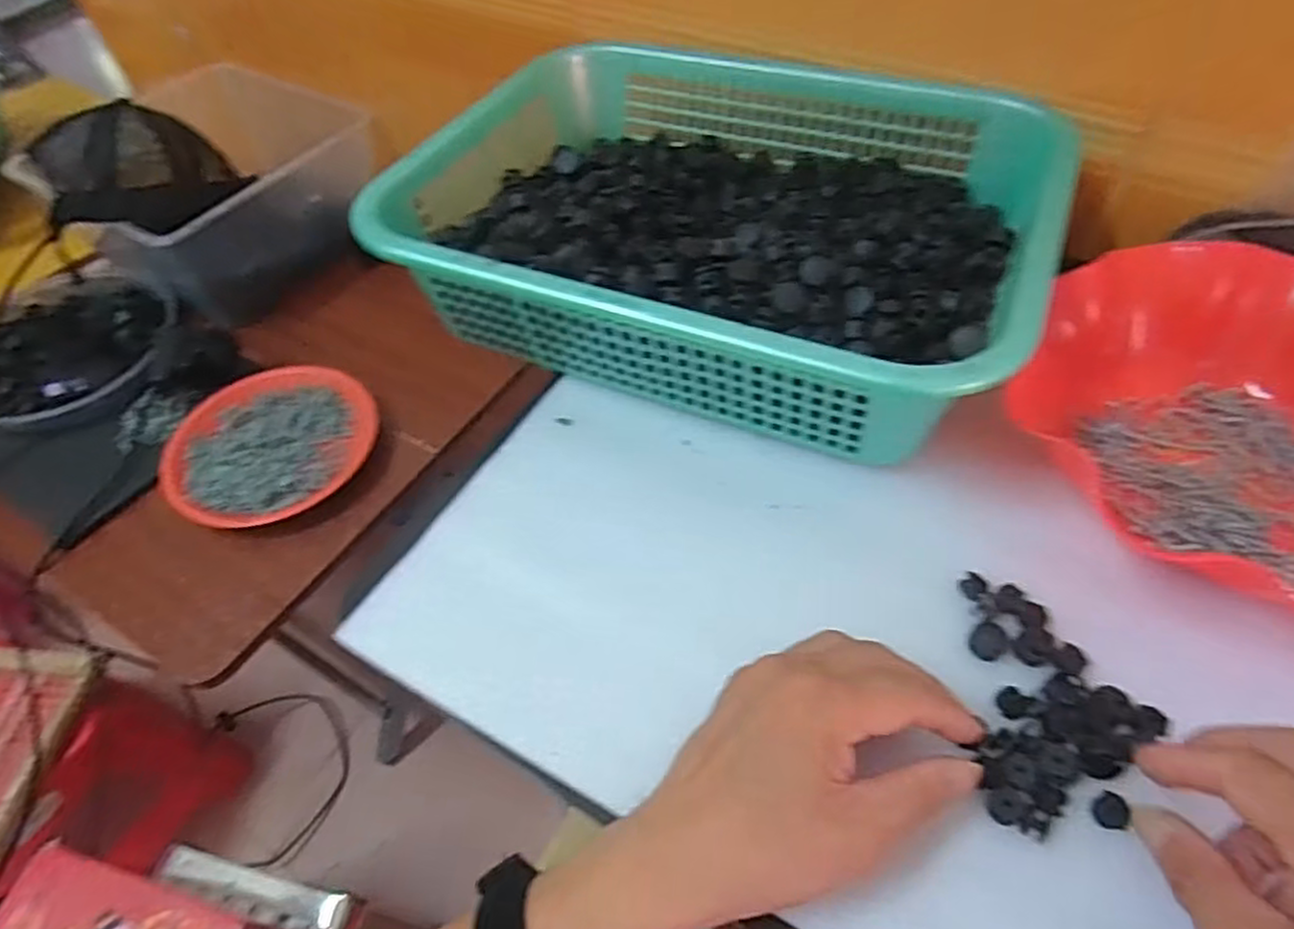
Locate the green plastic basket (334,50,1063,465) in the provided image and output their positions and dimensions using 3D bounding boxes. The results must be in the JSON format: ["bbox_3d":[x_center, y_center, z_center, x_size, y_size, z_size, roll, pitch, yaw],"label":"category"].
[{"bbox_3d":[0.050,-0.157,0.482,0.379,0.100,0.292,18,56,17],"label":"green plastic basket"}]

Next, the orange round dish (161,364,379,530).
[{"bbox_3d":[-0.369,-0.024,0.719,0.189,0.024,0.193,-2,53,2],"label":"orange round dish"}]

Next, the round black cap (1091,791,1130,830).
[{"bbox_3d":[0.190,0.142,0.301,0.012,0.007,0.013,7,54,9],"label":"round black cap"}]

